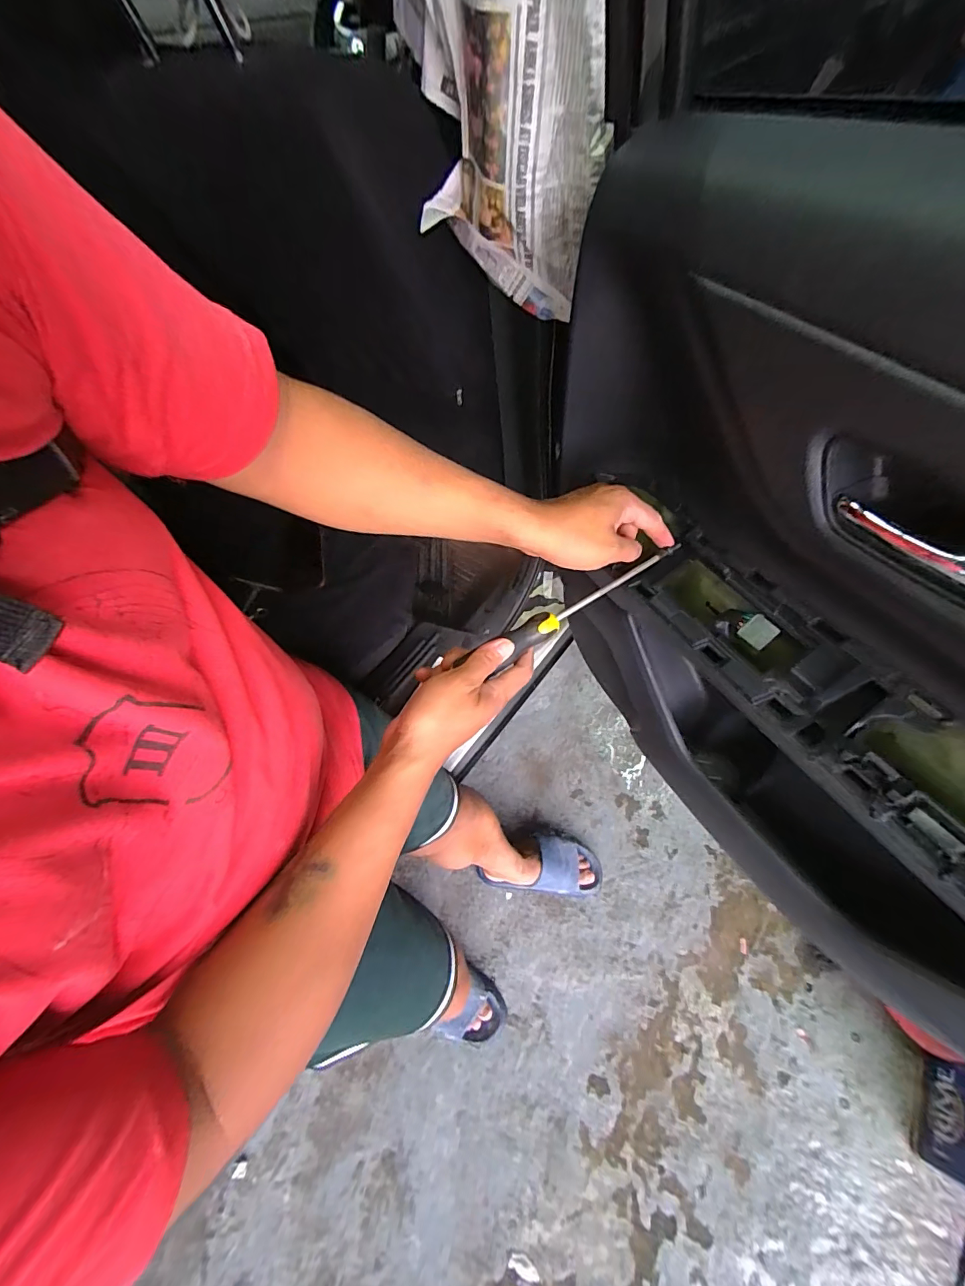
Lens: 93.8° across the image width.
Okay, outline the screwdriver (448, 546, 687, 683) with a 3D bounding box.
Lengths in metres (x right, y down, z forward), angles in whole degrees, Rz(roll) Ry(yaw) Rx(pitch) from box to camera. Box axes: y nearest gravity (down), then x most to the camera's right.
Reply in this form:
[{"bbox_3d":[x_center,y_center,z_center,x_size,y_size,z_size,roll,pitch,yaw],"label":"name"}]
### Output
[{"bbox_3d":[0.096,-0.039,0.441,0.234,0.028,0.023,-30,65,-16],"label":"screwdriver"}]

